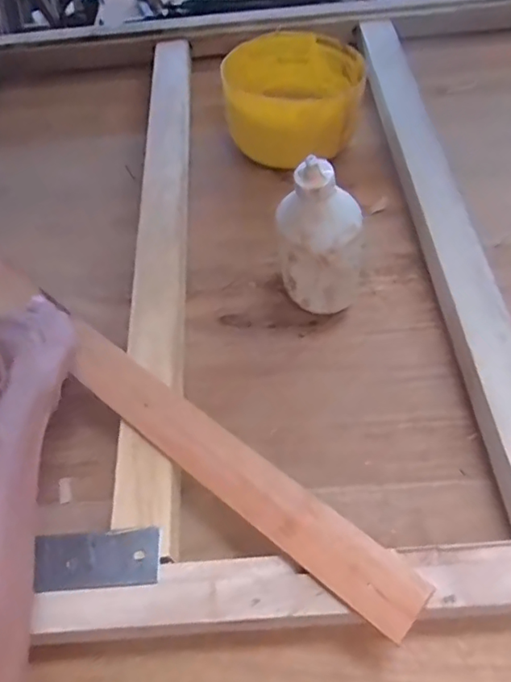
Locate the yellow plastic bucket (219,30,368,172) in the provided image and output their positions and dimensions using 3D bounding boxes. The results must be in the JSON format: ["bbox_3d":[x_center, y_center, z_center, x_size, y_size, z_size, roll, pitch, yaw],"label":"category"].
[{"bbox_3d":[0.042,-0.285,0.661,0.169,0.094,0.154,30,64,22],"label":"yellow plastic bucket"}]

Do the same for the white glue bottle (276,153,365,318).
[{"bbox_3d":[0.057,-0.079,0.484,0.075,0.165,0.050,7,57,9],"label":"white glue bottle"}]

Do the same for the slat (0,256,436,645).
[{"bbox_3d":[-0.183,-0.013,0.499,0.744,0.015,0.047,34,65,24],"label":"slat"}]

